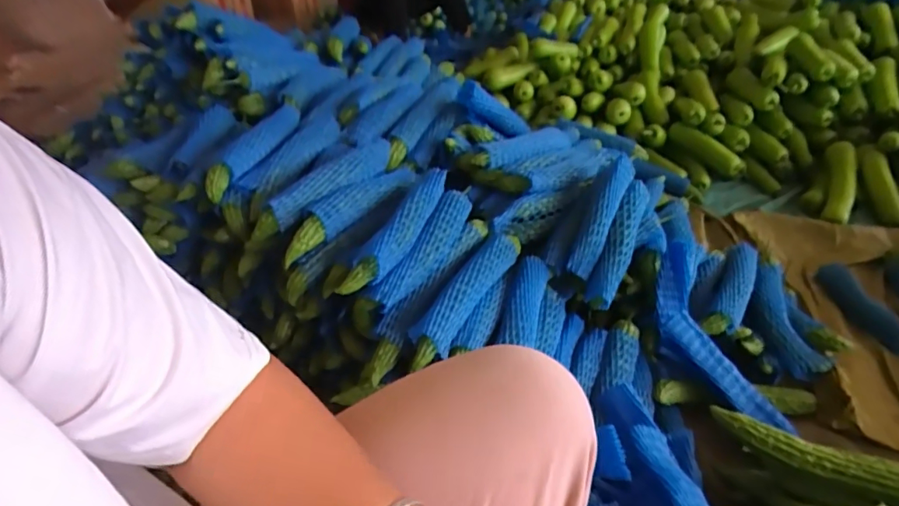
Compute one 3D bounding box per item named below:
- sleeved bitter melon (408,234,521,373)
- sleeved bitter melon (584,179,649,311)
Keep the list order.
[{"bbox_3d":[0.032,0.049,0.720,0.057,0.056,0.276,16,40,24],"label":"sleeved bitter melon"},{"bbox_3d":[0.287,-0.022,0.818,0.048,0.062,0.235,19,74,27],"label":"sleeved bitter melon"}]

